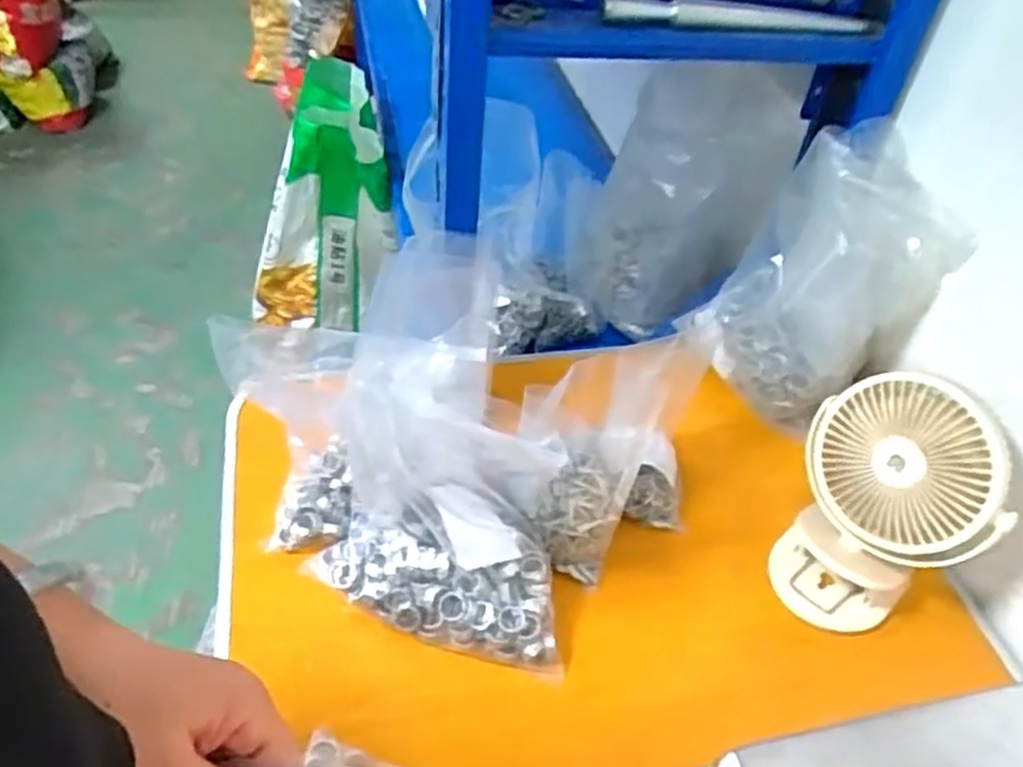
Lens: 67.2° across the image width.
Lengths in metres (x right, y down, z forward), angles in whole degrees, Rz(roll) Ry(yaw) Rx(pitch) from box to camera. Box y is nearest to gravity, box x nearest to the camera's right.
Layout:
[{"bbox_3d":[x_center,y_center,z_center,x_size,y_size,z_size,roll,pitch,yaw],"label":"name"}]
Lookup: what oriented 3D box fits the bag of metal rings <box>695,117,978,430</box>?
[{"bbox_3d":[0.293,-0.094,0.720,0.144,0.219,0.174,-32,56,-32],"label":"bag of metal rings"}]

